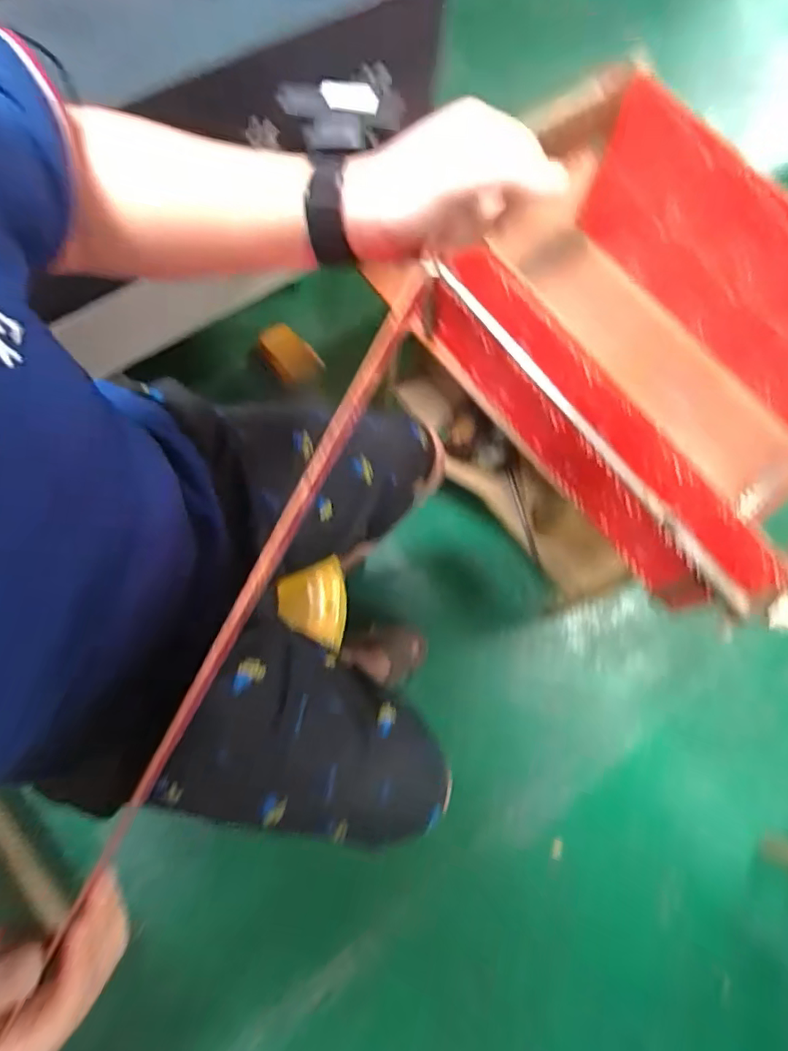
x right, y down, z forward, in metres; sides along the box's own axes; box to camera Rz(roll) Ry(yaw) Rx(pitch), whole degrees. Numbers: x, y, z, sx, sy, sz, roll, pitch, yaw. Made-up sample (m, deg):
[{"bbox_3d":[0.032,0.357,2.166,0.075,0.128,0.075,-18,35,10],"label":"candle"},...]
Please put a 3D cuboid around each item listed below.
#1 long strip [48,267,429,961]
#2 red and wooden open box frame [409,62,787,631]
[{"bbox_3d":[-0.069,0.021,0.288,0.010,0.010,0.345,28,86,5],"label":"long strip"},{"bbox_3d":[0.315,-0.208,0.693,0.364,0.265,0.577,-36,79,-11],"label":"red and wooden open box frame"}]

